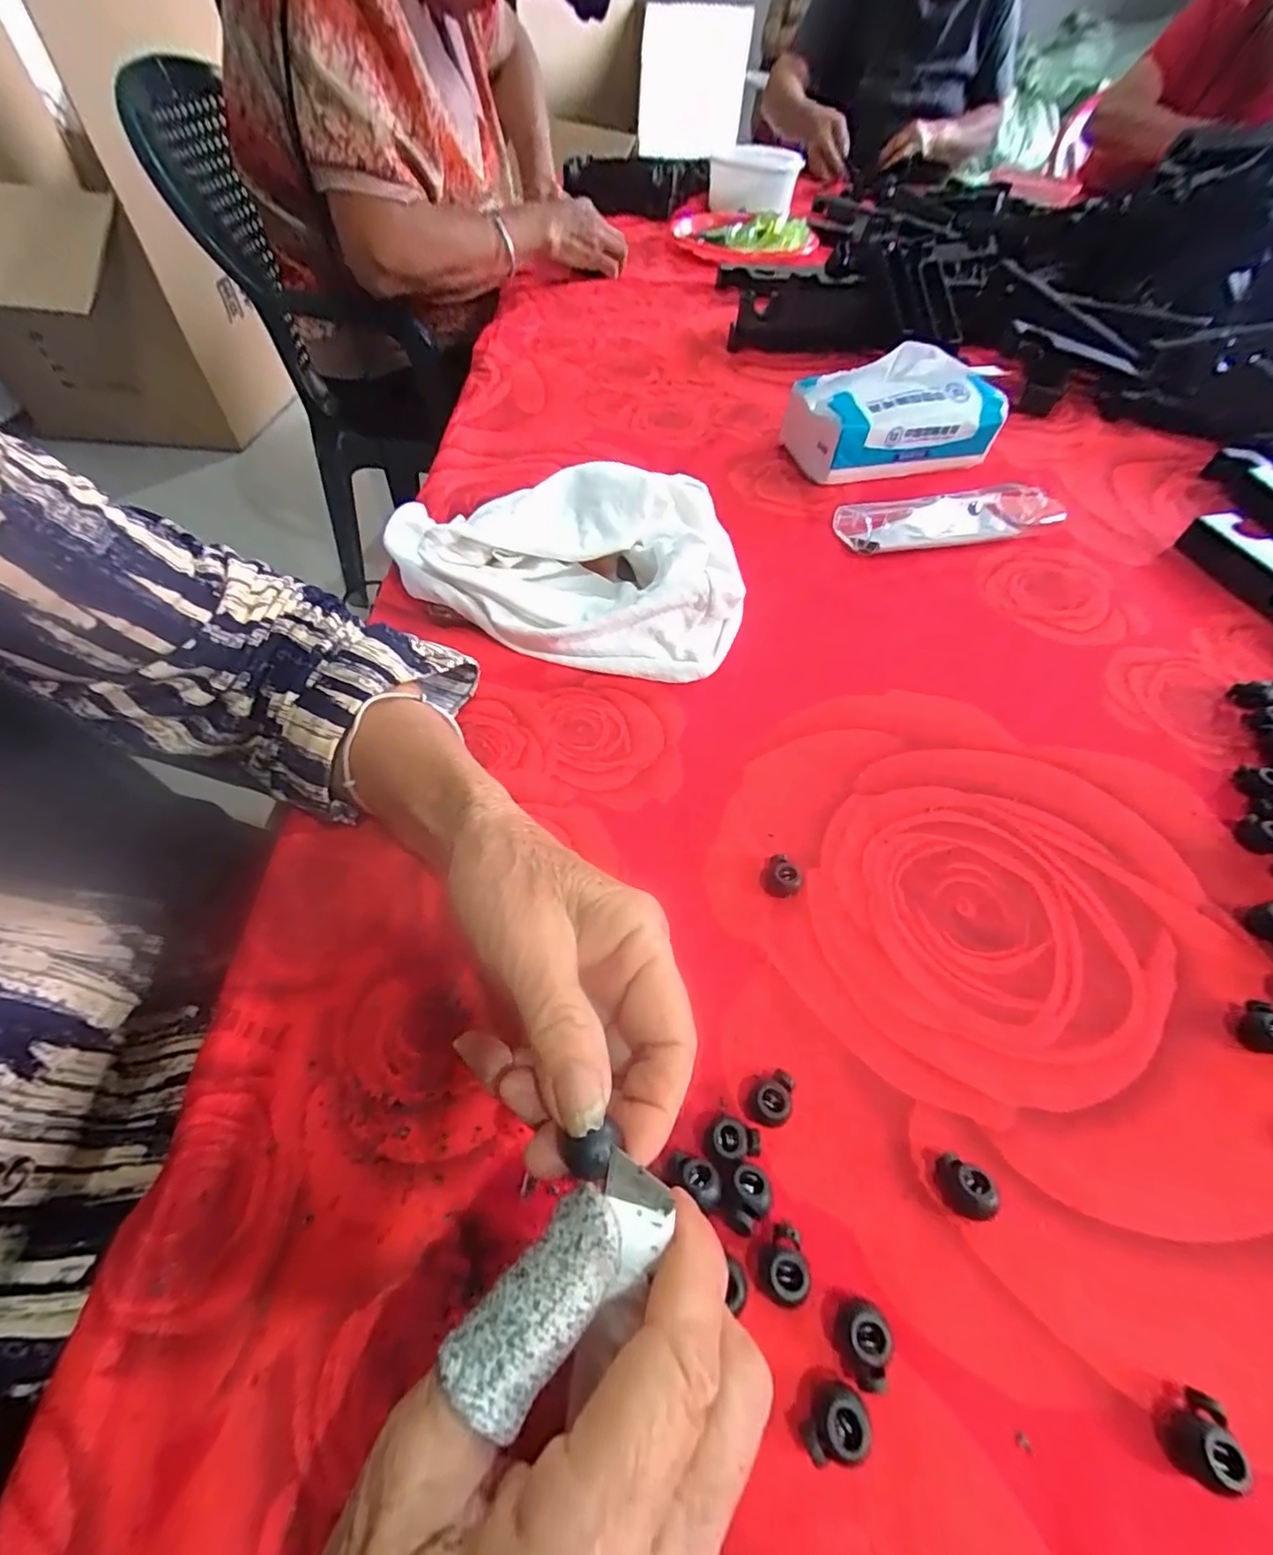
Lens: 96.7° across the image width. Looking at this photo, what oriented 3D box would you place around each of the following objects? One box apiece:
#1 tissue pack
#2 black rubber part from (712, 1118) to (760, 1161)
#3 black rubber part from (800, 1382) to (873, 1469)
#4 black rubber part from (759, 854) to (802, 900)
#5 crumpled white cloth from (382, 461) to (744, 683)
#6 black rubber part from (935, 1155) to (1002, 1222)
[{"bbox_3d":[0.218,-0.314,0.482,0.167,0.080,0.088,-10,53,-8],"label":"tissue pack"},{"bbox_3d":[0.035,0.129,0.201,0.017,0.009,0.011,10,55,6],"label":"black rubber part"},{"bbox_3d":[0.055,0.181,0.157,0.019,0.011,0.014,-35,62,-23],"label":"black rubber part"},{"bbox_3d":[0.067,0.045,0.262,0.018,0.012,0.016,27,58,17],"label":"black rubber part"},{"bbox_3d":[-0.051,-0.147,0.366,0.240,0.059,0.144,9,53,6],"label":"crumpled white cloth"},{"bbox_3d":[0.112,0.139,0.192,0.016,0.012,0.015,21,57,14],"label":"black rubber part"}]

